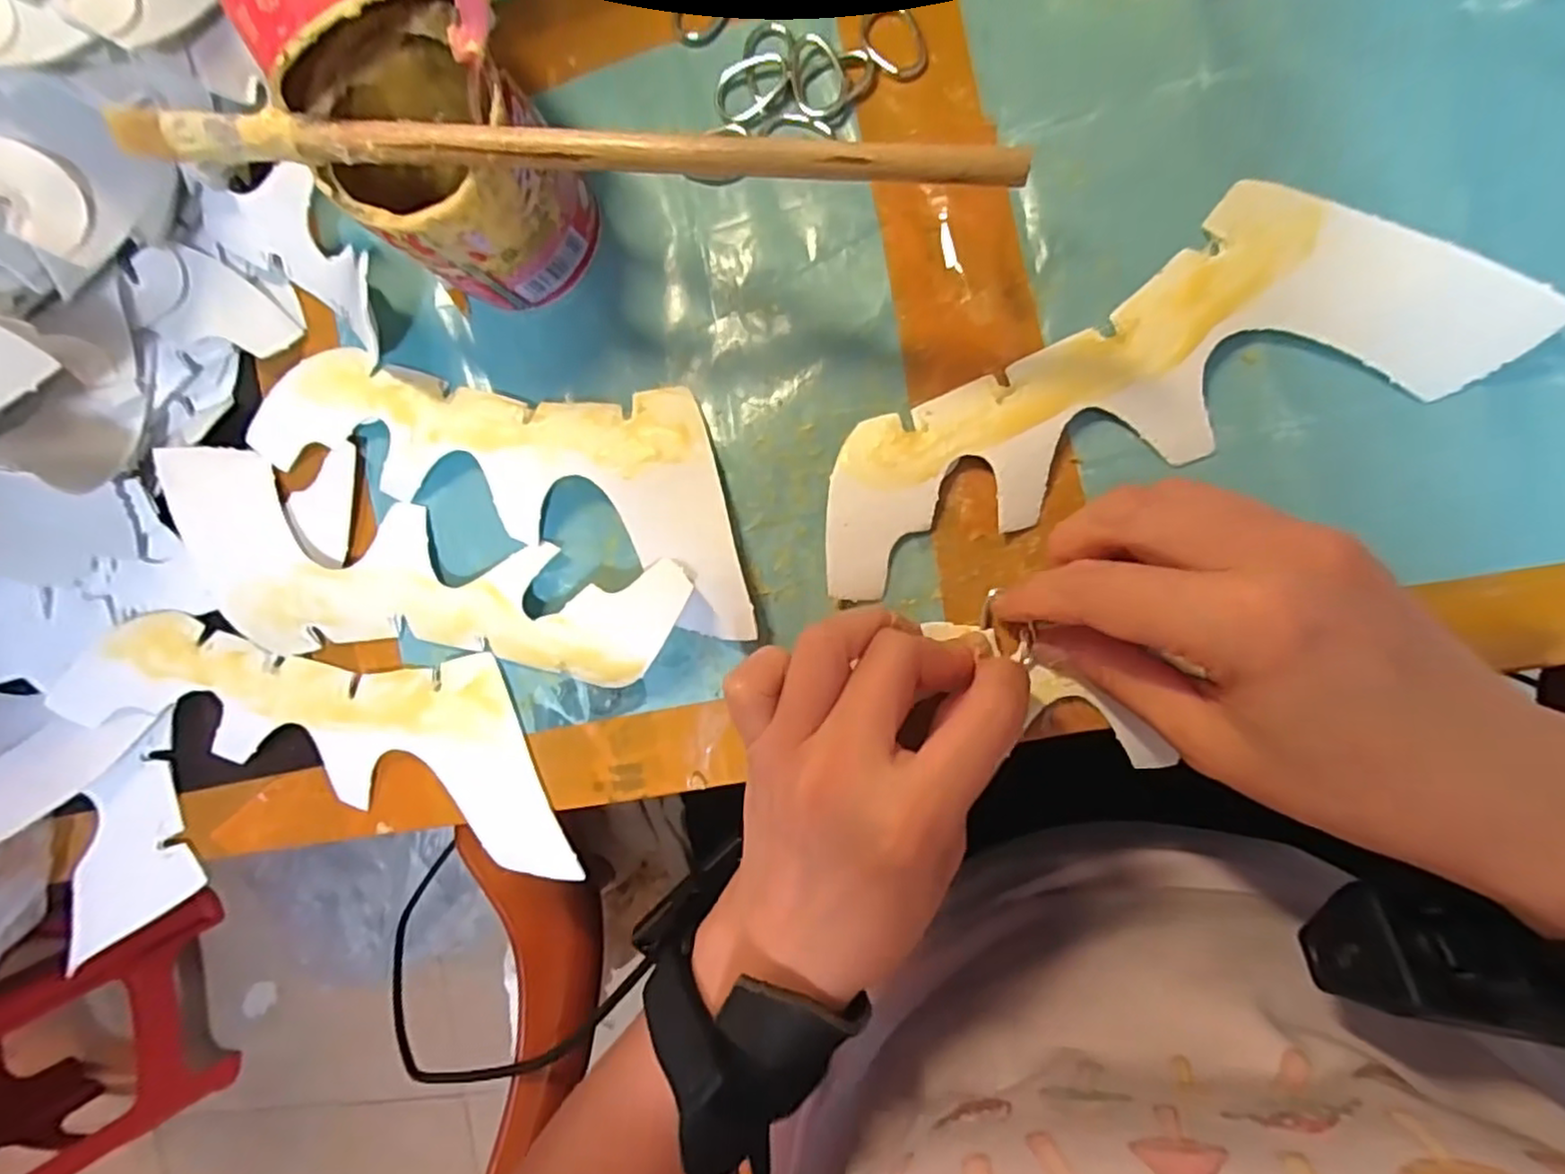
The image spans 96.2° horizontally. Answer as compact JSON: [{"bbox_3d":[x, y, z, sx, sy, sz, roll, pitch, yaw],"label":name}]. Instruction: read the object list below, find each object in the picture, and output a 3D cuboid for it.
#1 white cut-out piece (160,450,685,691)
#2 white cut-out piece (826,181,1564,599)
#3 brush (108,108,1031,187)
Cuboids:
[{"bbox_3d":[-0.140,-0.001,0.272,0.209,0.017,0.070,10,95,8],"label":"white cut-out piece"},{"bbox_3d":[0.112,-0.069,0.234,0.219,0.010,0.074,-20,89,10],"label":"white cut-out piece"},{"bbox_3d":[-0.065,-0.117,0.187,0.249,0.006,0.011,6,118,7],"label":"brush"}]

